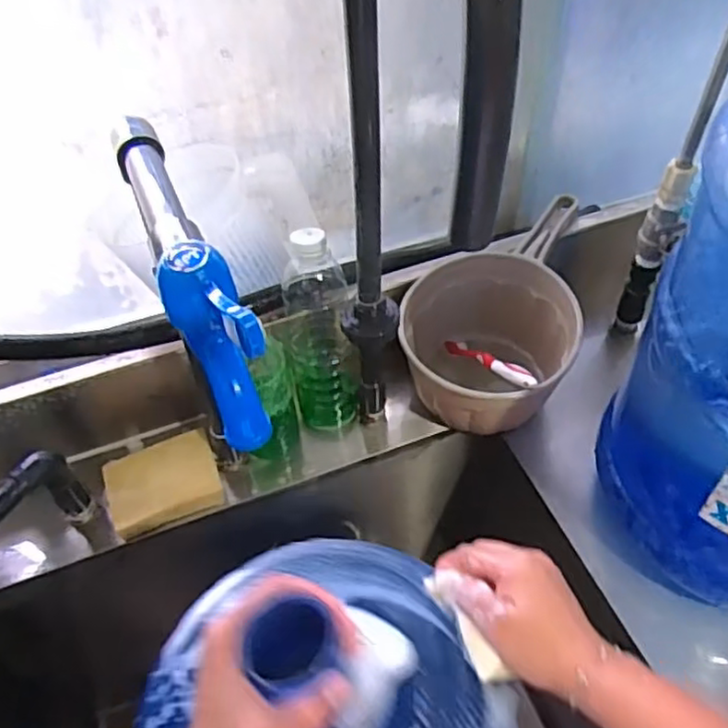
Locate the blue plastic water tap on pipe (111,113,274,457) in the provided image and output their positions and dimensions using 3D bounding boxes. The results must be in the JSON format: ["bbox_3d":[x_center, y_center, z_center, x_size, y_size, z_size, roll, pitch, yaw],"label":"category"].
[{"bbox_3d":[-0.093,-0.062,0.330,0.024,0.079,0.210,-19,49,-14],"label":"blue plastic water tap on pipe"}]

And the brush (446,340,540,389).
[{"bbox_3d":[0.121,-0.003,0.660,0.018,0.012,0.169,-16,16,-12],"label":"brush"}]

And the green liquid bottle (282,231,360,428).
[{"bbox_3d":[-0.042,-0.025,0.645,0.062,0.208,0.056,-17,49,-12],"label":"green liquid bottle"}]

